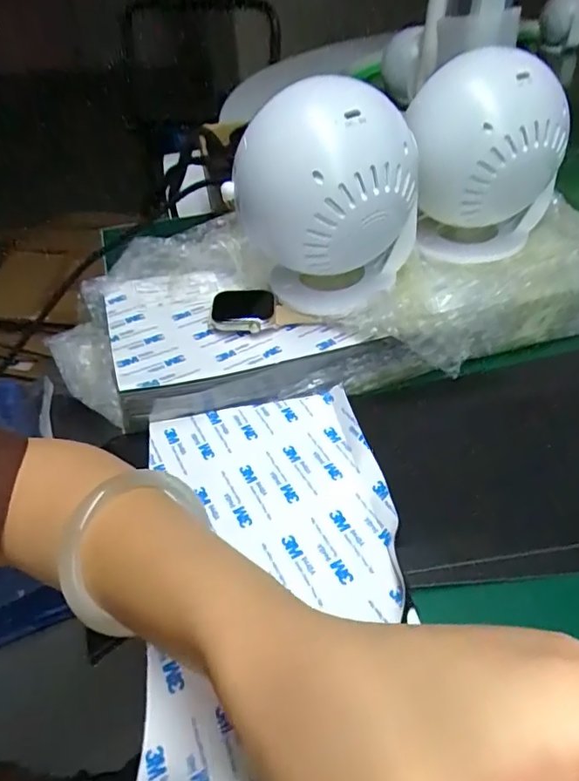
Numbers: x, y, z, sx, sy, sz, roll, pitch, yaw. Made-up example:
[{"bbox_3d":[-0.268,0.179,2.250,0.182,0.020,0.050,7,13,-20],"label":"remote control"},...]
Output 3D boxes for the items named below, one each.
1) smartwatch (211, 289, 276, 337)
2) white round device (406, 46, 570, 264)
[{"bbox_3d":[-0.031,-0.051,0.345,0.041,0.013,0.037,-2,41,1],"label":"smartwatch"},{"bbox_3d":[0.128,-0.152,0.350,0.094,0.118,0.082,16,44,21],"label":"white round device"}]

